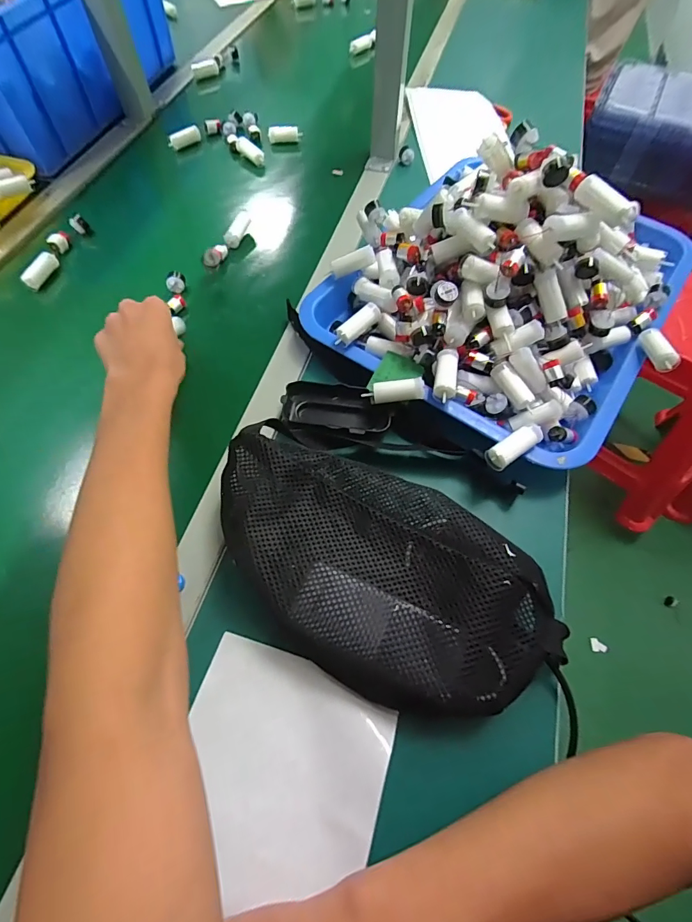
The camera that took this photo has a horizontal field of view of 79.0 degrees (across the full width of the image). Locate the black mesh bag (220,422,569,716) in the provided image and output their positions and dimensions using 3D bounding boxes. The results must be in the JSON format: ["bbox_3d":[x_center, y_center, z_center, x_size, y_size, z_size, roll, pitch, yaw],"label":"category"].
[{"bbox_3d":[0.018,0.086,0.334,0.282,0.074,0.151,25,61,12],"label":"black mesh bag"}]

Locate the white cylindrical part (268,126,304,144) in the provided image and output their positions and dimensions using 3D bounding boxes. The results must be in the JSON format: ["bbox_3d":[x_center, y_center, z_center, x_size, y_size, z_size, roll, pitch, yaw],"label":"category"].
[{"bbox_3d":[-0.105,-0.566,0.725,0.058,0.021,0.017,-5,59,-5],"label":"white cylindrical part"}]

